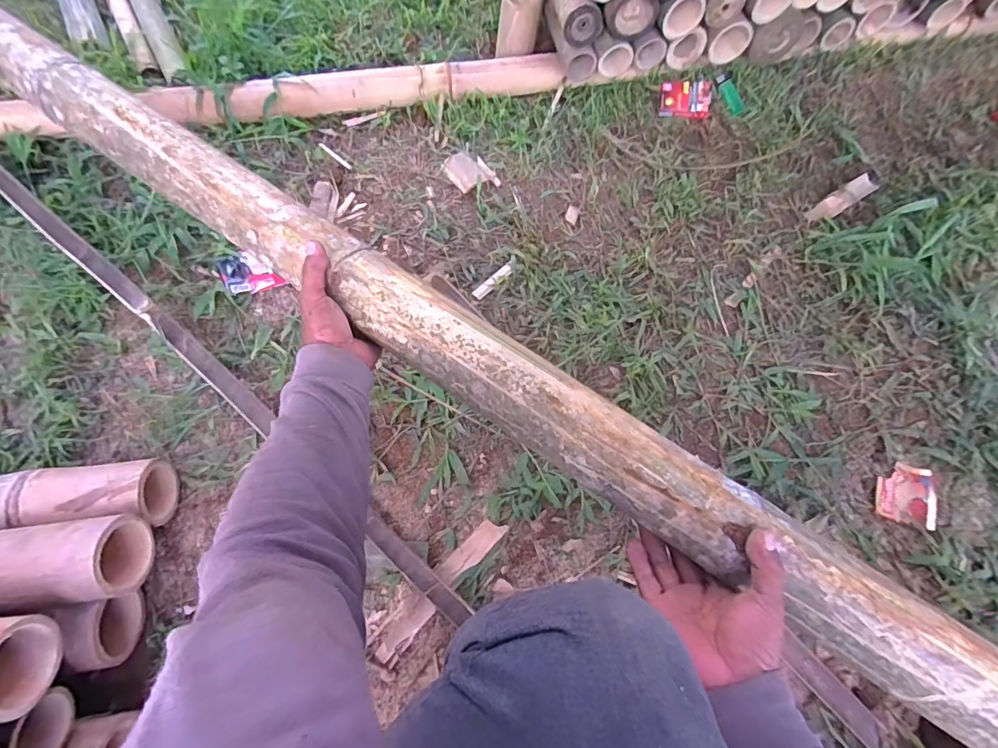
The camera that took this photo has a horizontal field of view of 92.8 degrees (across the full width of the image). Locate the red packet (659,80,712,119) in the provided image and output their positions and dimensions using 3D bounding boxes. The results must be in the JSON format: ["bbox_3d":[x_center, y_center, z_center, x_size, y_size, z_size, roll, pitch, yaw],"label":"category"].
[{"bbox_3d":[0.350,-0.515,0.894,0.094,0.021,0.073,7,92,7],"label":"red packet"}]

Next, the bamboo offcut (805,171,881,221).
[{"bbox_3d":[0.617,-0.315,0.850,0.159,0.024,0.038,-33,74,-13],"label":"bamboo offcut"}]

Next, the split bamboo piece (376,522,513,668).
[{"bbox_3d":[-0.073,0.268,0.604,0.034,0.008,0.208,41,73,13],"label":"split bamboo piece"}]

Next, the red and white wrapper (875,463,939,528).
[{"bbox_3d":[0.589,0.172,0.686,0.078,0.008,0.084,17,67,3],"label":"red and white wrapper"}]

